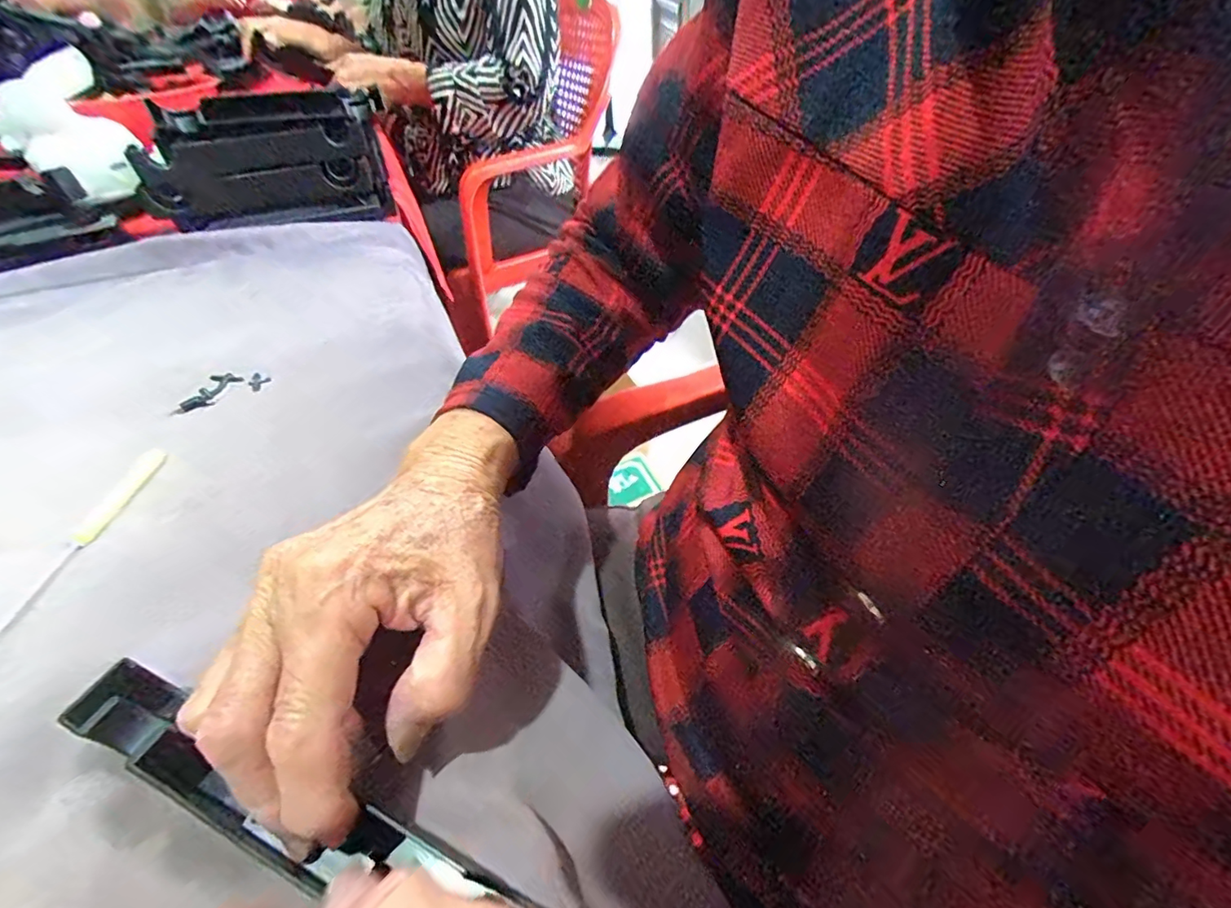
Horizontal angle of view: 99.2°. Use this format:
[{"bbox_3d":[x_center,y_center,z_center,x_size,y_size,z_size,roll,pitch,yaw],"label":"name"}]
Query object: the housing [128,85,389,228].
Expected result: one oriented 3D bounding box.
[{"bbox_3d":[-0.329,-0.281,0.503,0.219,0.096,0.097,-23,49,-20],"label":"housing"}]

